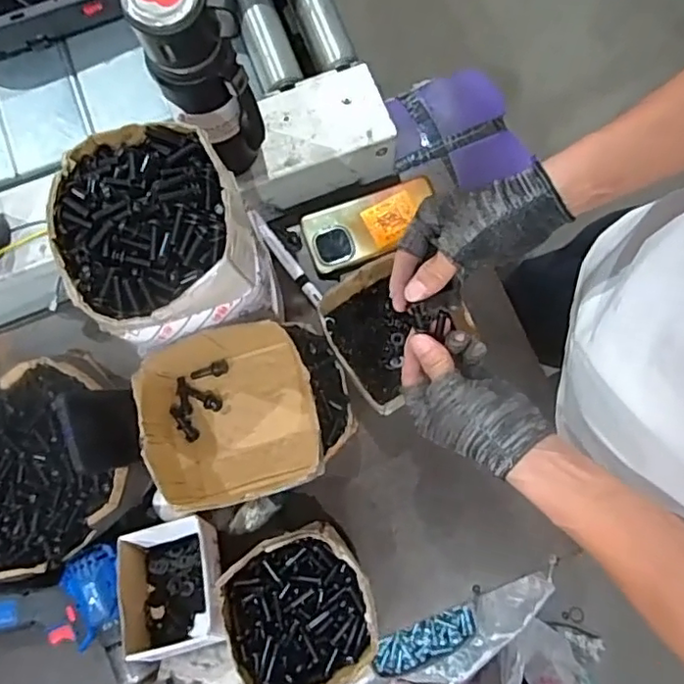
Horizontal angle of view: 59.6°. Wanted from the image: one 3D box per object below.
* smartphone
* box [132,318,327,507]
[{"bbox_3d":[0.036,-0.140,0.712,0.159,0.010,0.078,-18,78,-3],"label":"smartphone"},{"bbox_3d":[-0.107,0.064,0.563,0.152,0.068,0.164,-10,78,-1],"label":"box"}]

